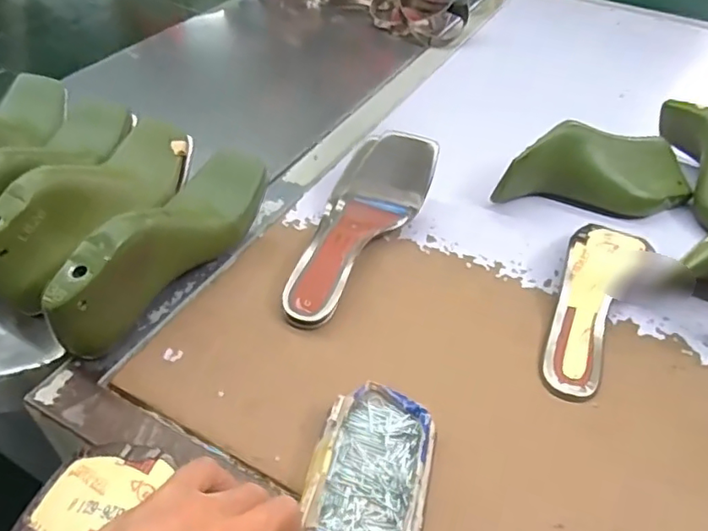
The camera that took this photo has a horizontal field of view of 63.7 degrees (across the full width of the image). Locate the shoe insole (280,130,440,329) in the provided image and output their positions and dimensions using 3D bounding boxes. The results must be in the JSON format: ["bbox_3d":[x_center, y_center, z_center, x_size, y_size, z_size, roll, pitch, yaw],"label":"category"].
[{"bbox_3d":[-0.001,-0.036,0.562,0.094,0.053,0.232,20,61,19],"label":"shoe insole"}]

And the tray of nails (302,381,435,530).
[{"bbox_3d":[0.012,0.144,0.397,0.080,0.027,0.134,11,45,8],"label":"tray of nails"}]

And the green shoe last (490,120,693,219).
[{"bbox_3d":[0.268,-0.107,0.623,0.219,0.079,0.076,3,45,-1],"label":"green shoe last"}]

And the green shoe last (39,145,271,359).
[{"bbox_3d":[-0.171,-0.026,0.514,0.077,0.102,0.249,24,48,19],"label":"green shoe last"}]

